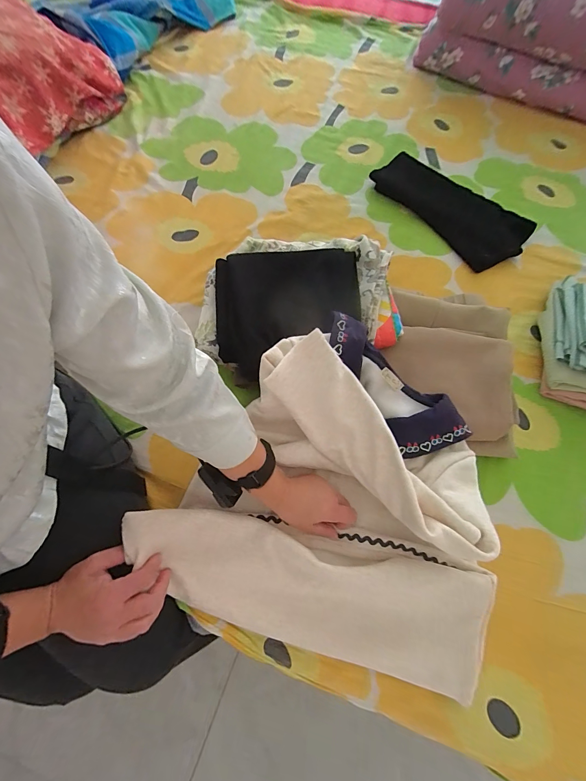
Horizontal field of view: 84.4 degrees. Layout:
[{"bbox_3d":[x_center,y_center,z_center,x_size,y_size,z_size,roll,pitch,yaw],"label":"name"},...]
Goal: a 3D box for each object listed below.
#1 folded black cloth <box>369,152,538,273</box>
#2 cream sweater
[{"bbox_3d":[0.357,-0.432,0.761,0.183,0.045,0.383,-41,74,-15],"label":"folded black cloth"},{"bbox_3d":[0.068,0.136,0.459,0.447,0.134,0.420,19,69,7],"label":"cream sweater"}]

